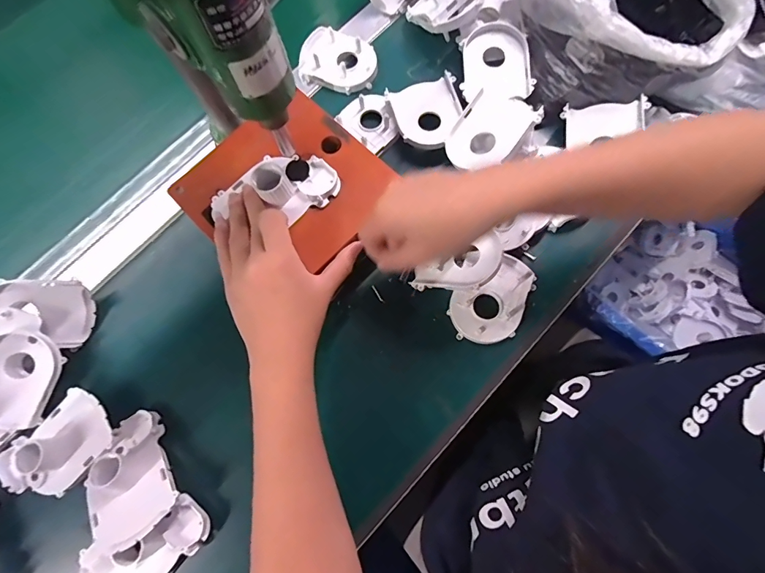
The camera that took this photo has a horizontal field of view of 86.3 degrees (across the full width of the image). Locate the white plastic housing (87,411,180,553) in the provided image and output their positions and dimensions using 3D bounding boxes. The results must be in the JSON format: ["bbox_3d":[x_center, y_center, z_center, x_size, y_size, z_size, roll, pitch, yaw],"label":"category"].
[{"bbox_3d":[-0.212,0.156,0.337,0.066,0.030,0.099,-29,56,-11],"label":"white plastic housing"}]

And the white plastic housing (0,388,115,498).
[{"bbox_3d":[-0.283,0.142,0.353,0.067,0.031,0.096,43,82,10],"label":"white plastic housing"}]

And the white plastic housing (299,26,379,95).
[{"bbox_3d":[-0.051,-0.253,0.457,0.084,0.018,0.061,18,78,6],"label":"white plastic housing"}]

